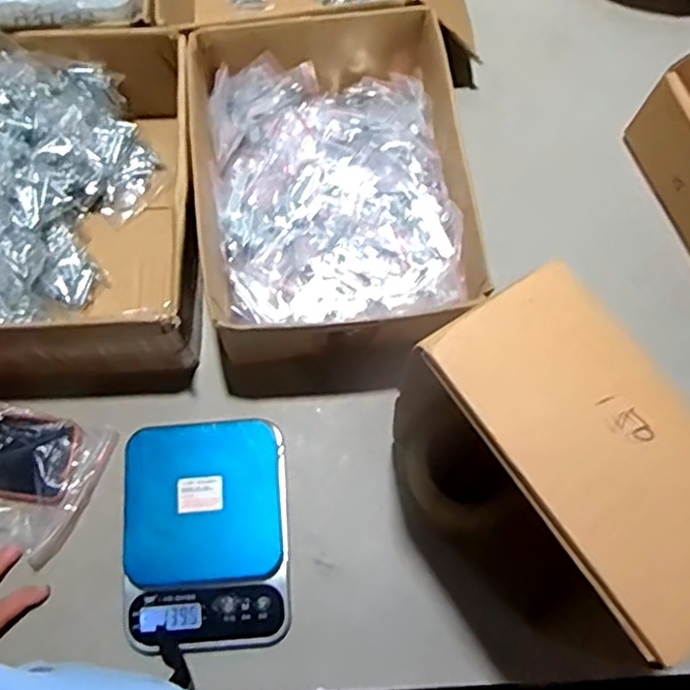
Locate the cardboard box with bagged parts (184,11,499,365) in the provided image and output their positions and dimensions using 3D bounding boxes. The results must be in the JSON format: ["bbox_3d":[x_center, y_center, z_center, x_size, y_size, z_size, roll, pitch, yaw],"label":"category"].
[{"bbox_3d":[-0.017,-0.151,0.661,0.259,0.108,0.322,-9,72,-2],"label":"cardboard box with bagged parts"}]

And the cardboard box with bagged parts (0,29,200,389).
[{"bbox_3d":[-0.276,-0.135,0.657,0.260,0.129,0.327,0,72,0],"label":"cardboard box with bagged parts"}]

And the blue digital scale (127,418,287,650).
[{"bbox_3d":[-0.126,0.170,0.604,0.141,0.031,0.193,-4,72,-1],"label":"blue digital scale"}]

